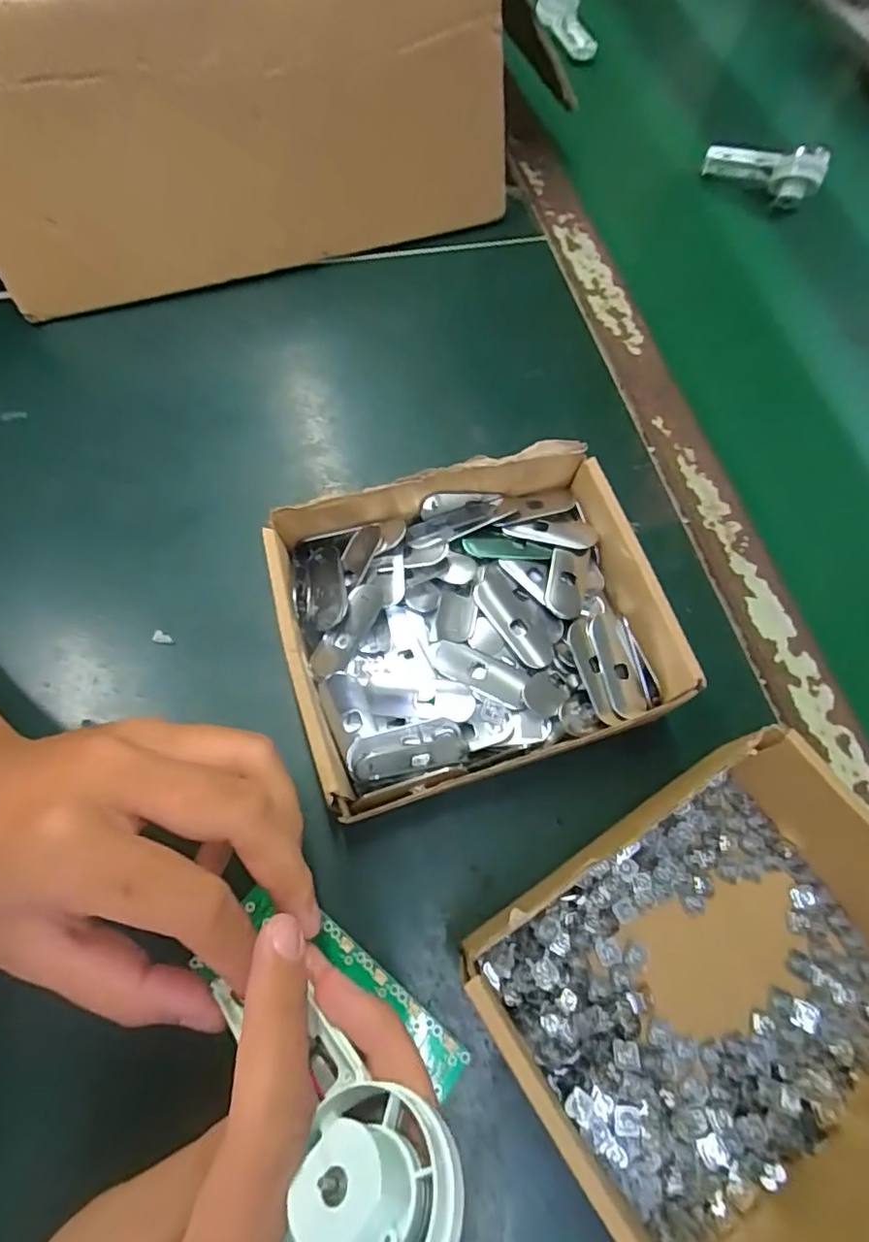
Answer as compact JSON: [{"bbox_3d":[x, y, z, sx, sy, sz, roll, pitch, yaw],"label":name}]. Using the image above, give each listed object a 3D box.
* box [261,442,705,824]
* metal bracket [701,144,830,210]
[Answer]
[{"bbox_3d":[0.017,0.001,0.277,0.163,0.057,0.135,-16,69,-9],"label":"box"},{"bbox_3d":[0.265,-0.365,0.461,0.090,0.042,0.021,24,68,7],"label":"metal bracket"}]

